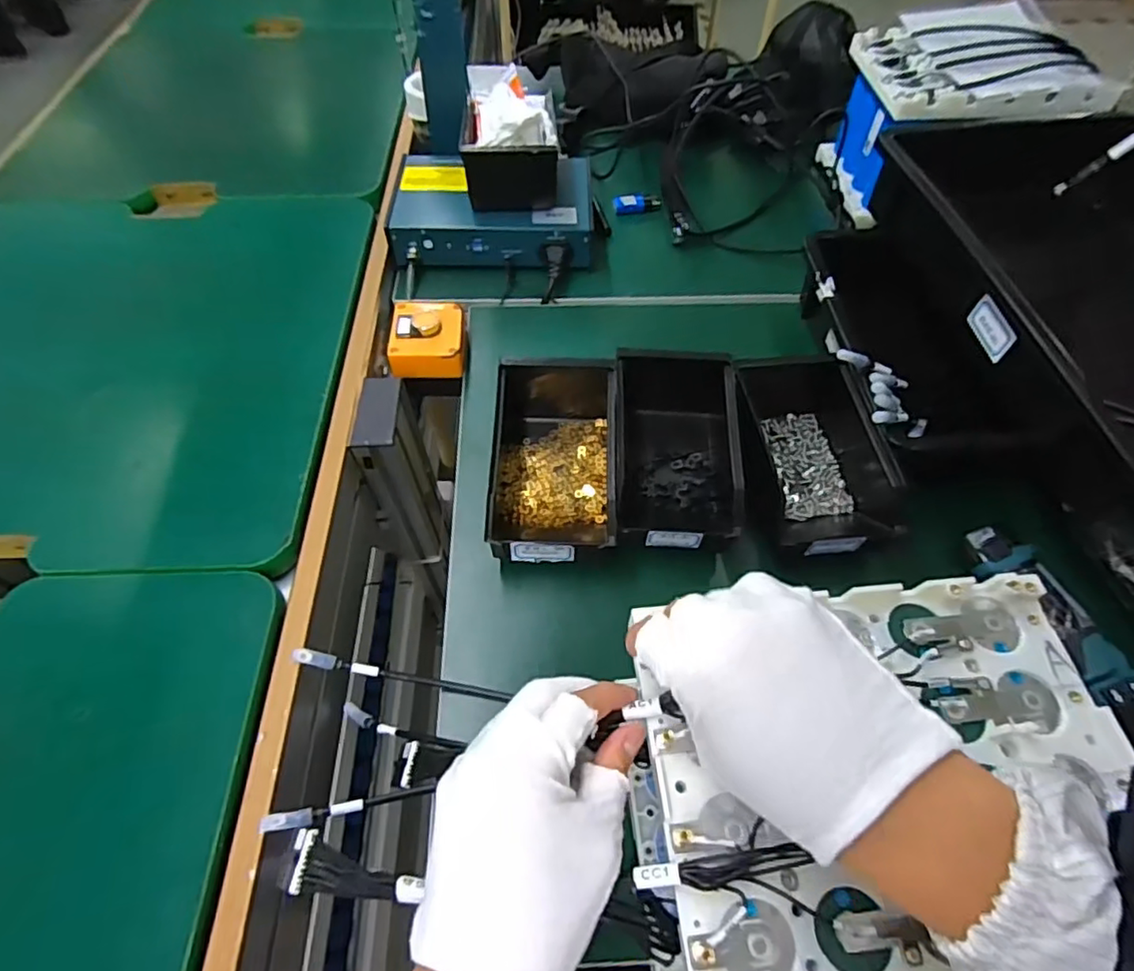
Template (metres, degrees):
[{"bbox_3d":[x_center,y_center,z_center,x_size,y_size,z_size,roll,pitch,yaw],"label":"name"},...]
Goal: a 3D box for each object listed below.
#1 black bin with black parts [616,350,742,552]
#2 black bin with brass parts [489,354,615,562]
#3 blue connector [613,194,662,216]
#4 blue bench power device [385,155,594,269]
[{"bbox_3d":[0.095,-0.039,0.545,0.105,0.070,0.199,2,57,1],"label":"black bin with black parts"},{"bbox_3d":[-0.010,-0.030,0.538,0.104,0.068,0.197,2,57,1],"label":"black bin with brass parts"},{"bbox_3d":[0.094,-0.373,0.805,0.062,0.018,0.025,-13,58,-8],"label":"blue connector"},{"bbox_3d":[-0.088,-0.336,0.735,0.231,0.049,0.157,-1,57,-1],"label":"blue bench power device"}]

